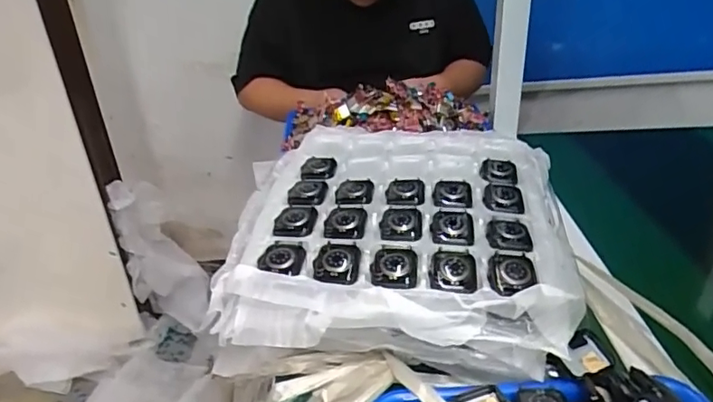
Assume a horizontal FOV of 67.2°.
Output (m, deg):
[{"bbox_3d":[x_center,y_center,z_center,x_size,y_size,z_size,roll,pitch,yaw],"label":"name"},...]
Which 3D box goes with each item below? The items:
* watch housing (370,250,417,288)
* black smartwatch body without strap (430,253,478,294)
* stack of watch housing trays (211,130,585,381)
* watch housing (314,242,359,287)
[{"bbox_3d":[0.032,0.055,0.449,0.038,0.005,0.045,0,29,6],"label":"watch housing"},{"bbox_3d":[0.080,0.059,0.445,0.038,0.010,0.044,0,29,7],"label":"black smartwatch body without strap"},{"bbox_3d":[0.039,0.027,0.556,0.335,0.083,0.335,0,29,7],"label":"stack of watch housing trays"},{"bbox_3d":[-0.017,0.052,0.457,0.039,0.008,0.050,-1,29,5],"label":"watch housing"}]

